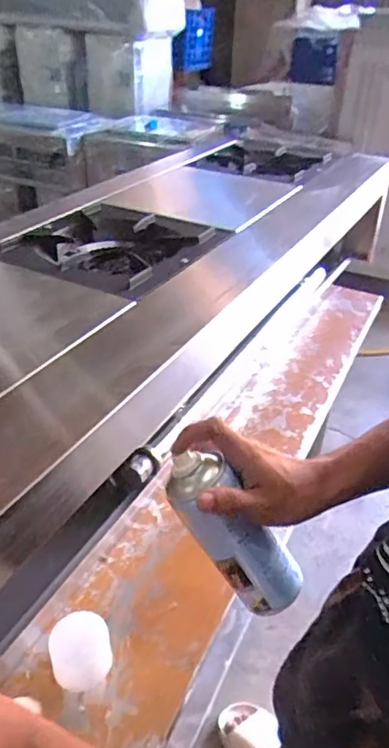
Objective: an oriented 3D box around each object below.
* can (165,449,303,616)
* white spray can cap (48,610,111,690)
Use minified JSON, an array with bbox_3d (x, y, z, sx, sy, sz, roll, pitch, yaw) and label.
[{"bbox_3d":[0.039,0.145,0.500,0.054,0.179,0.057,-23,20,38],"label":"can"},{"bbox_3d":[-0.125,0.305,0.608,0.063,0.043,0.062,0,36,0],"label":"white spray can cap"}]

